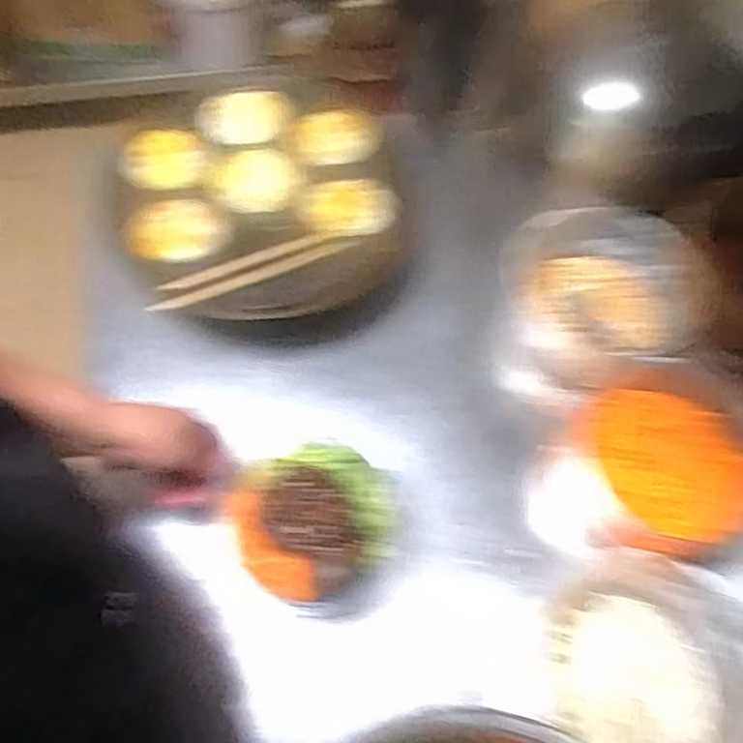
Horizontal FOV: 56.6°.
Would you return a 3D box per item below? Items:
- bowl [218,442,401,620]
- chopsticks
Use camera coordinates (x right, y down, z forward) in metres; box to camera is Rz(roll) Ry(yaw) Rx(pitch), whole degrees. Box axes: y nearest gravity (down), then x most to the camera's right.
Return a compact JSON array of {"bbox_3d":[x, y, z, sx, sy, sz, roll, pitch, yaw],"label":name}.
[{"bbox_3d":[-0.041,0.134,0.594,0.134,0.055,0.138,1,61,-1],"label":"bowl"},{"bbox_3d":[-0.118,-0.104,0.677,0.201,0.009,0.035,-21,64,-12],"label":"chopsticks"}]

